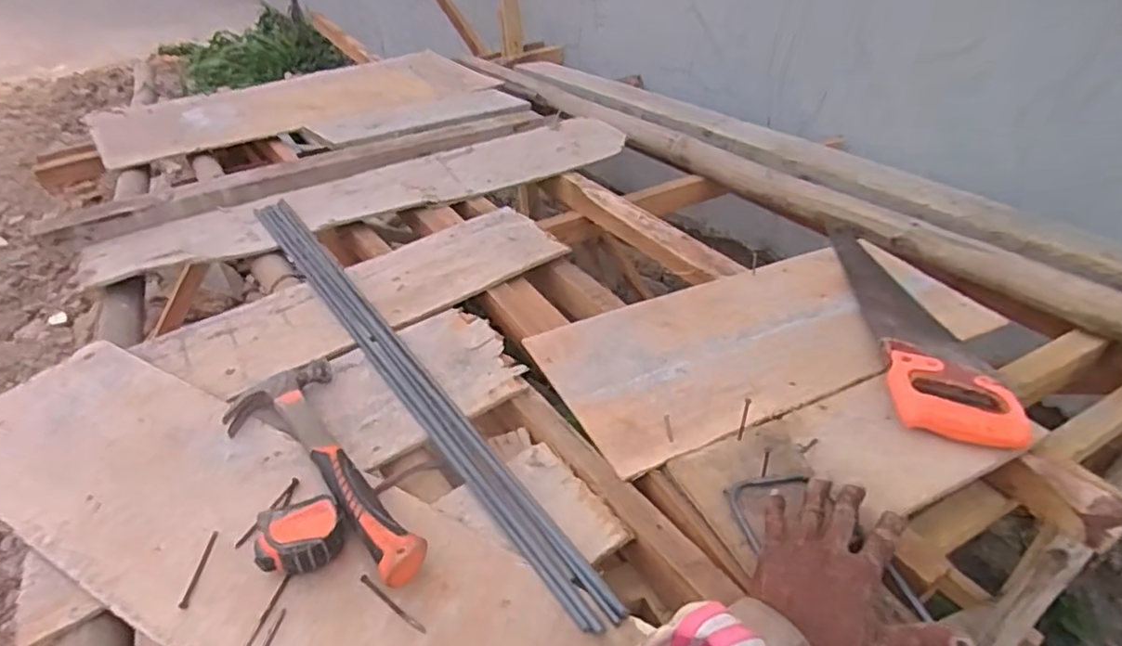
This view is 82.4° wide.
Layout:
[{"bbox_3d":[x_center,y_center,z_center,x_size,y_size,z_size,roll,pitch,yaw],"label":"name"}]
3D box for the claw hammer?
[{"bbox_3d":[-0.242,0.141,0.618,0.118,0.042,0.335,-21,39,-25],"label":"claw hammer"}]

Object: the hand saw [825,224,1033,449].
[{"bbox_3d":[0.436,-0.015,0.804,0.120,0.036,0.470,5,35,9],"label":"hand saw"}]

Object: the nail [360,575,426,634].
[{"bbox_3d":[-0.137,0.228,0.520,0.075,0.005,0.006,22,42,31],"label":"nail"}]

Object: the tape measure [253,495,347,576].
[{"bbox_3d":[-0.224,0.184,0.551,0.069,0.031,0.065,-12,36,-14],"label":"tape measure"}]

